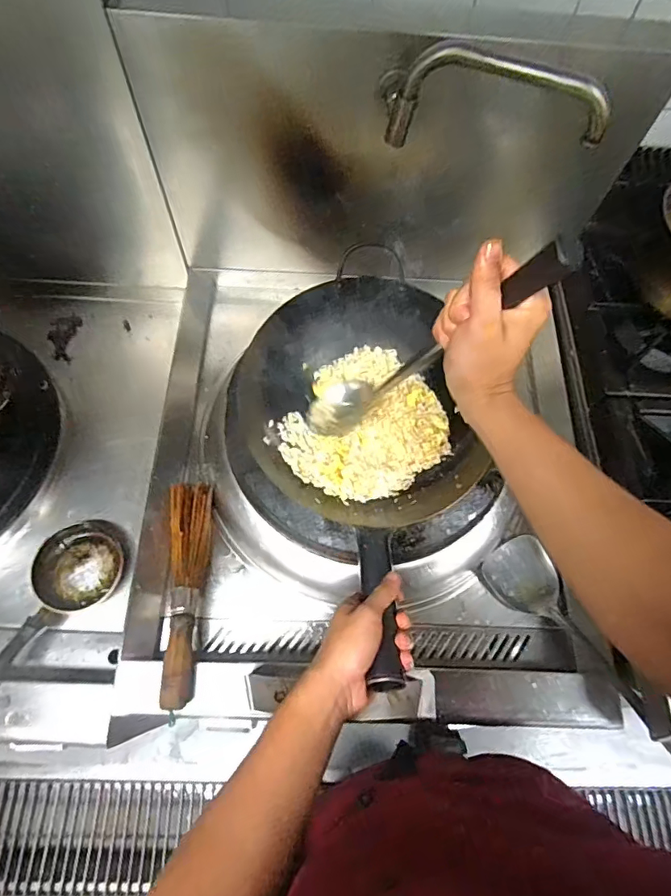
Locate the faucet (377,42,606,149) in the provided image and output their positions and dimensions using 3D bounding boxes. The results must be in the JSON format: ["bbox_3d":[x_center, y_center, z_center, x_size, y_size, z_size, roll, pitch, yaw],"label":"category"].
[{"bbox_3d":[0.158,-0.345,0.488,0.223,0.087,0.041,9,65,2],"label":"faucet"}]

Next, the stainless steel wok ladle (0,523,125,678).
[{"bbox_3d":[-0.399,0.204,0.660,0.116,0.054,0.248,37,69,14],"label":"stainless steel wok ladle"}]

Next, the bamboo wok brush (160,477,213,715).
[{"bbox_3d":[-0.189,0.170,0.605,0.054,0.051,0.269,-1,65,-3],"label":"bamboo wok brush"}]

